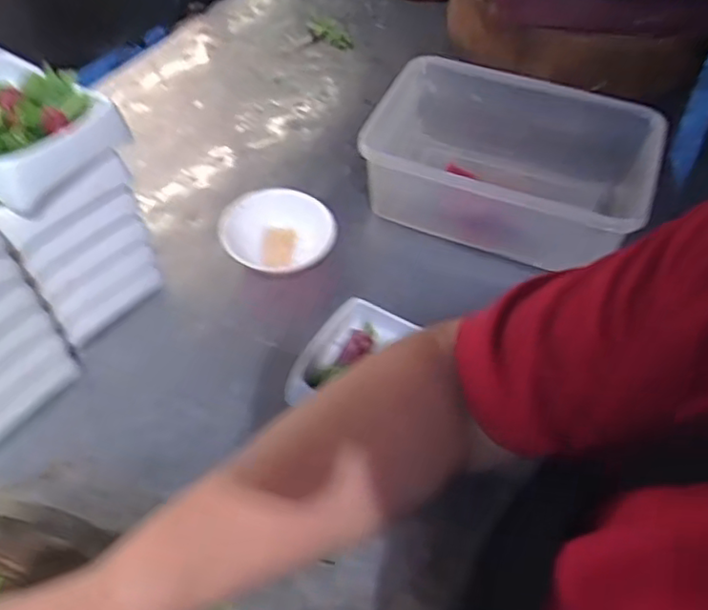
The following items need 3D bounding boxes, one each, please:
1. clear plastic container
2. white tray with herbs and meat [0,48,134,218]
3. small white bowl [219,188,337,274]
[{"bbox_3d":[0.176,-0.167,0.774,0.325,0.116,0.206,16,52,12],"label":"clear plastic container"},{"bbox_3d":[-0.305,-0.158,0.560,0.155,0.061,0.147,27,55,20],"label":"white tray with herbs and meat"},{"bbox_3d":[-0.088,-0.078,0.743,0.127,0.052,0.113,-8,51,-8],"label":"small white bowl"}]

